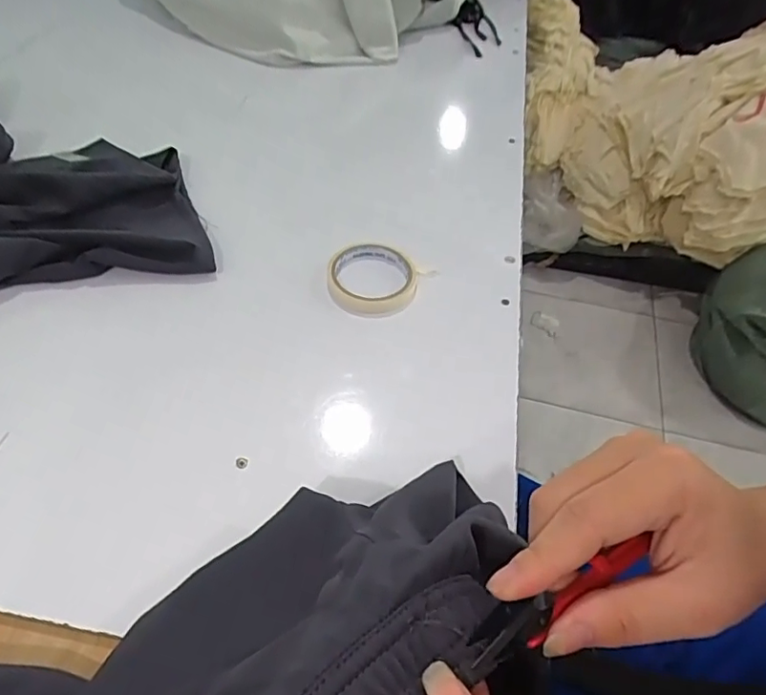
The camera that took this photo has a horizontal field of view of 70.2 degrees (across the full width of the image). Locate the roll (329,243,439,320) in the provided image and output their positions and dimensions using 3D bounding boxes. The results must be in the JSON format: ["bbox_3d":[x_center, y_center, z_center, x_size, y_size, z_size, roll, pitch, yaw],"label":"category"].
[{"bbox_3d":[-0.008,-0.070,0.552,0.095,0.023,0.089,2,50,-2],"label":"roll"}]

